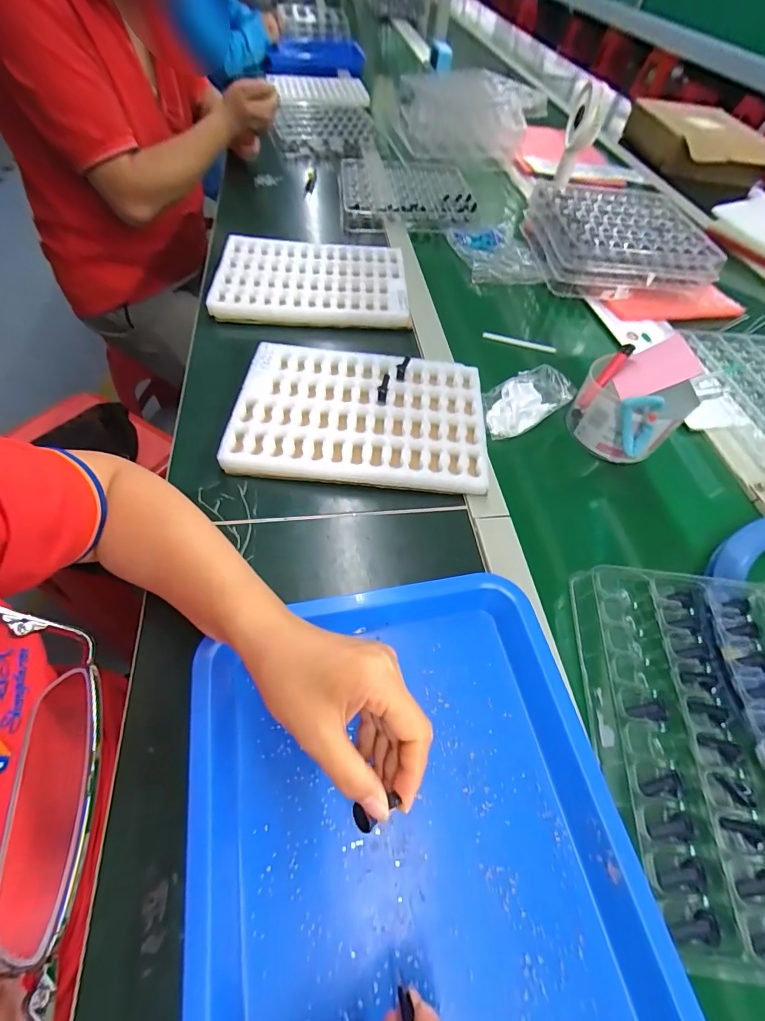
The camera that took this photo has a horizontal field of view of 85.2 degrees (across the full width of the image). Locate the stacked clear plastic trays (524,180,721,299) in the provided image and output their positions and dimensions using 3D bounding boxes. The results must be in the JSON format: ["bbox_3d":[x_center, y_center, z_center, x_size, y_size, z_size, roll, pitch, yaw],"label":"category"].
[{"bbox_3d":[0.398,-0.465,0.719,0.250,0.071,0.252,1,57,-6],"label":"stacked clear plastic trays"}]

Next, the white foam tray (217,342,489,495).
[{"bbox_3d":[-0.022,-0.108,0.474,0.269,0.035,0.184,5,56,-3],"label":"white foam tray"}]

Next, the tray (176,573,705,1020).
[{"bbox_3d":[0.017,0.207,0.260,0.274,0.030,0.320,-5,58,-10],"label":"tray"}]

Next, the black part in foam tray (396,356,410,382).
[{"bbox_3d":[0.024,-0.175,0.514,0.013,0.031,0.004,4,32,-21],"label":"black part in foam tray"}]

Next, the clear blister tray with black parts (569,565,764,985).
[{"bbox_3d":[0.302,0.175,0.312,0.273,0.027,0.252,8,56,-2],"label":"clear blister tray with black parts"}]

